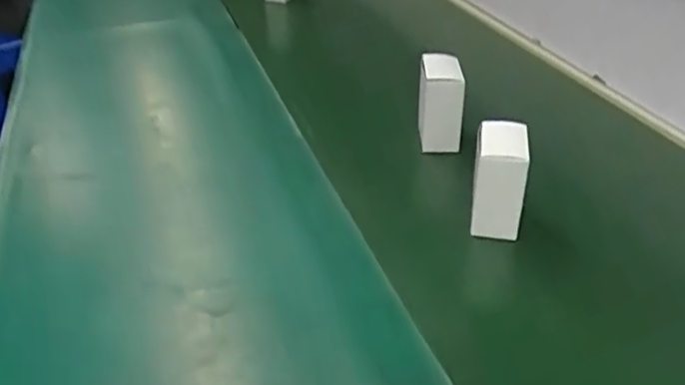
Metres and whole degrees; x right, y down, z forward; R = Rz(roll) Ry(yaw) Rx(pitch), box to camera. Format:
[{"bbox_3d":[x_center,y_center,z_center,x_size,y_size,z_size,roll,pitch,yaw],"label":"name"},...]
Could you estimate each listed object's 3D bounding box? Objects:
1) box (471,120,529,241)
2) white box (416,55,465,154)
[{"bbox_3d":[0.144,-0.011,0.574,0.047,0.095,0.062,7,37,15],"label":"box"},{"bbox_3d":[0.110,-0.098,0.704,0.048,0.096,0.060,1,35,6],"label":"white box"}]

